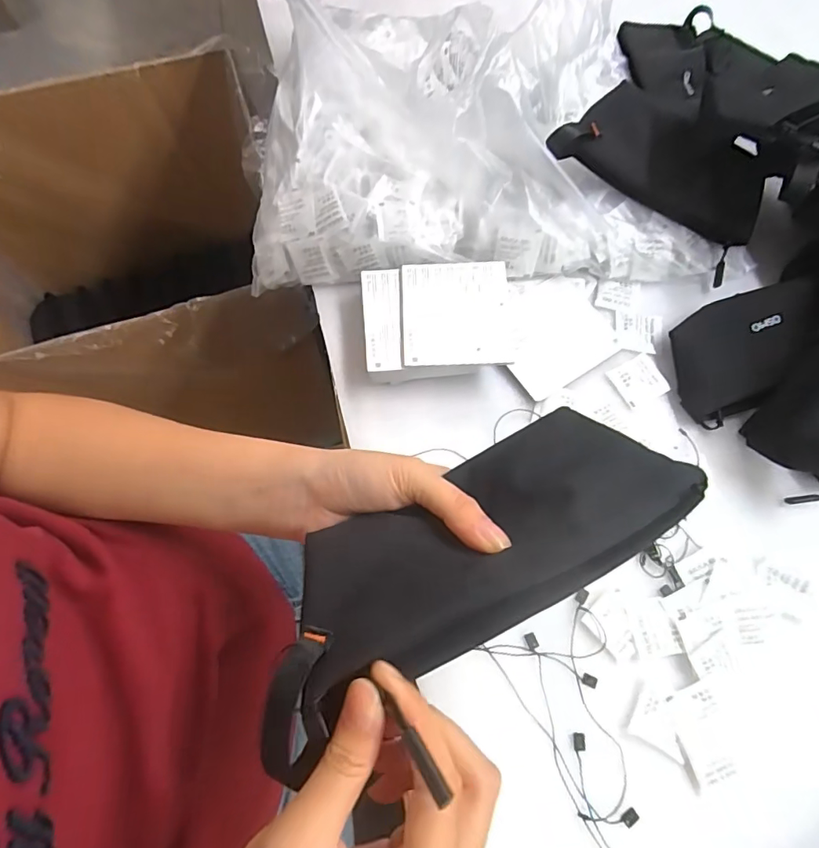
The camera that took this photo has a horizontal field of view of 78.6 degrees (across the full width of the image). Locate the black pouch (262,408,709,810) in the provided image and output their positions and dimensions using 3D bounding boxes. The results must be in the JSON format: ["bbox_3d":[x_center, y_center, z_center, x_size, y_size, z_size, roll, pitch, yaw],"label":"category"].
[{"bbox_3d":[0.026,0.055,0.227,0.204,0.016,0.086,-27,39,-14],"label":"black pouch"}]

